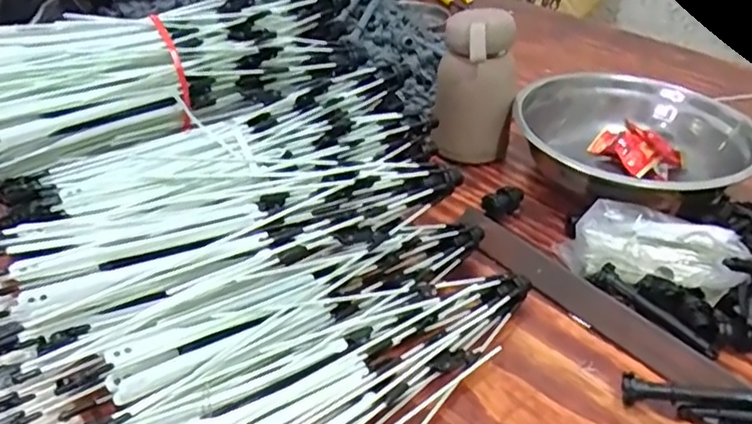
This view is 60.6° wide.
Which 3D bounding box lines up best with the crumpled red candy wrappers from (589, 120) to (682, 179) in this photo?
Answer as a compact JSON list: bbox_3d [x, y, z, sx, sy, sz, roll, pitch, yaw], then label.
[{"bbox_3d":[0.266,-0.060,0.654,0.082,0.030,0.051,42,94,27],"label":"crumpled red candy wrappers"}]

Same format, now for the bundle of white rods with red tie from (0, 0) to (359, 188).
[{"bbox_3d":[-0.169,-0.109,0.496,0.315,0.081,0.095,-20,39,-27],"label":"bundle of white rods with red tie"}]

